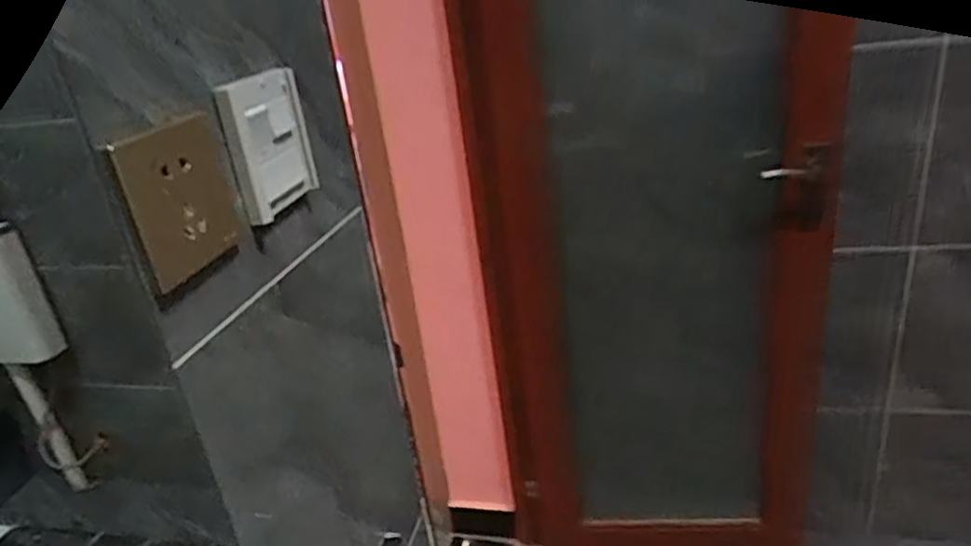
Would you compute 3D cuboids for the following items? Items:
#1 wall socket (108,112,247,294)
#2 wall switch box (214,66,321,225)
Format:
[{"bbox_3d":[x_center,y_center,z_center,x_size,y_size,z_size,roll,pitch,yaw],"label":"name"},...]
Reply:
[{"bbox_3d":[-0.181,-0.048,0.406,0.010,0.087,0.096,-2,23,14],"label":"wall socket"},{"bbox_3d":[-0.159,-0.099,0.490,0.019,0.096,0.095,-4,23,9],"label":"wall switch box"}]

